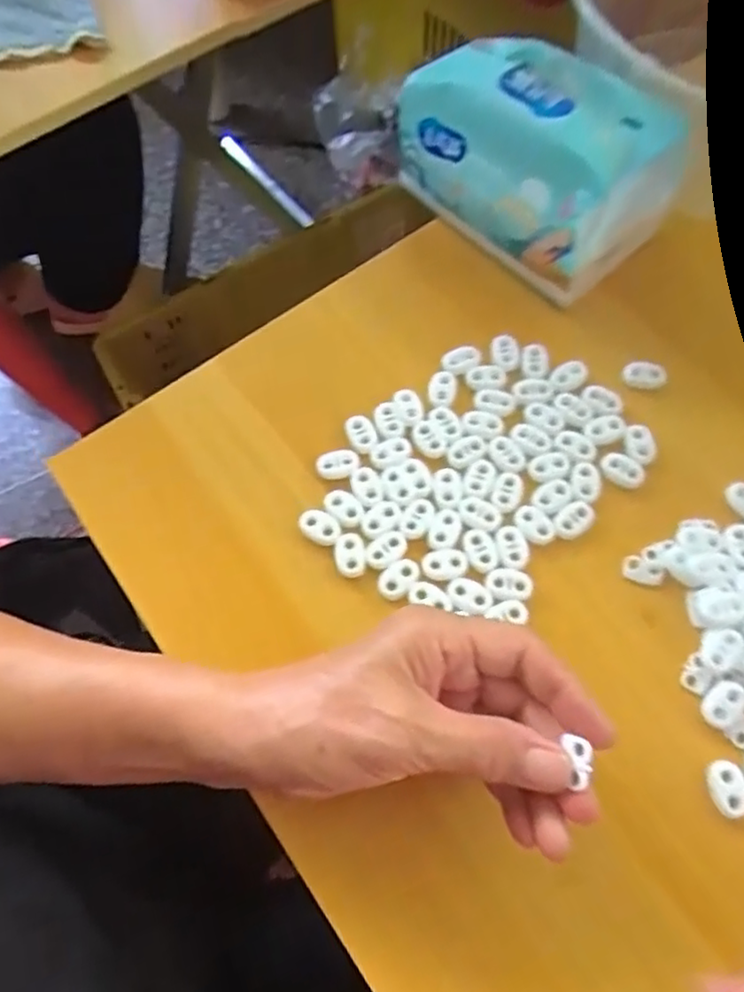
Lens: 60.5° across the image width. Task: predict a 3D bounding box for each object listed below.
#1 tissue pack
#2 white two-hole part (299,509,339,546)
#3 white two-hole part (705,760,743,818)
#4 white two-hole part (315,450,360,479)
[{"bbox_3d":[0.094,-0.198,0.365,0.094,0.086,0.143,-40,72,-13],"label":"tissue pack"},{"bbox_3d":[-0.027,0.016,0.329,0.021,0.005,0.015,30,72,13],"label":"white two-hole part"},{"bbox_3d":[0.155,0.127,0.277,0.016,0.004,0.022,-8,68,-1],"label":"white two-hole part"},{"bbox_3d":[-0.019,-0.017,0.342,0.023,0.006,0.013,-12,69,-3],"label":"white two-hole part"}]

